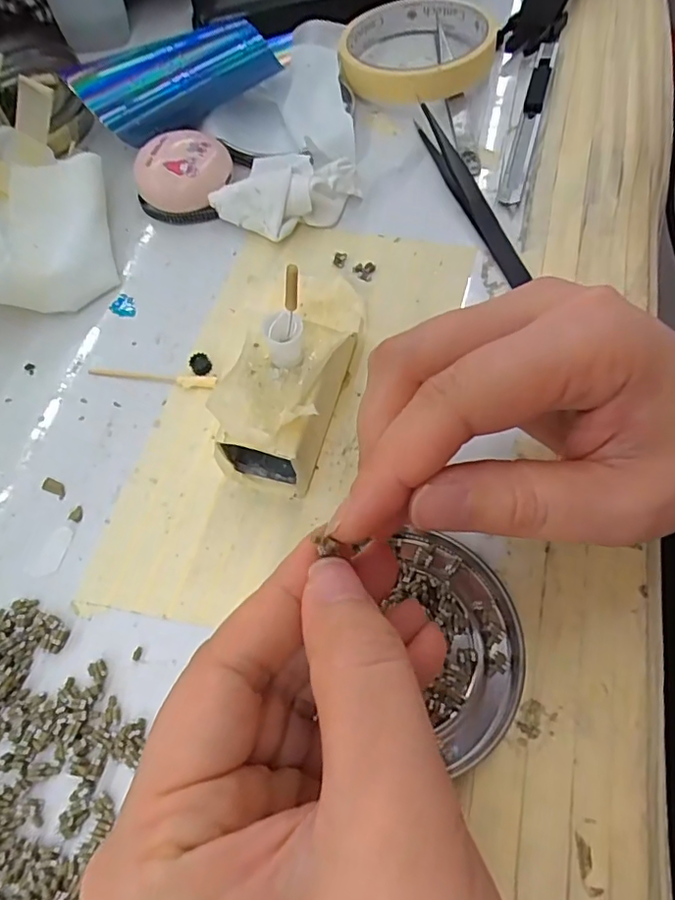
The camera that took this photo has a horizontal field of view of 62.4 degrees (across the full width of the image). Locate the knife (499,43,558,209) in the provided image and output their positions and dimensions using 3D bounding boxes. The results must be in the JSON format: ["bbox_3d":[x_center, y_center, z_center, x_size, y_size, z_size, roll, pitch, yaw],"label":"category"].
[{"bbox_3d":[0.103,-0.179,0.297,0.011,0.009,0.131,14,65,11],"label":"knife"}]

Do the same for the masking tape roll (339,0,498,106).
[{"bbox_3d":[0.044,-0.231,0.319,0.086,0.021,0.084,-2,64,3],"label":"masking tape roll"}]

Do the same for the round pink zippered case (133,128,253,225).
[{"bbox_3d":[-0.076,-0.144,0.285,0.044,0.024,0.049,13,65,10],"label":"round pink zippered case"}]

